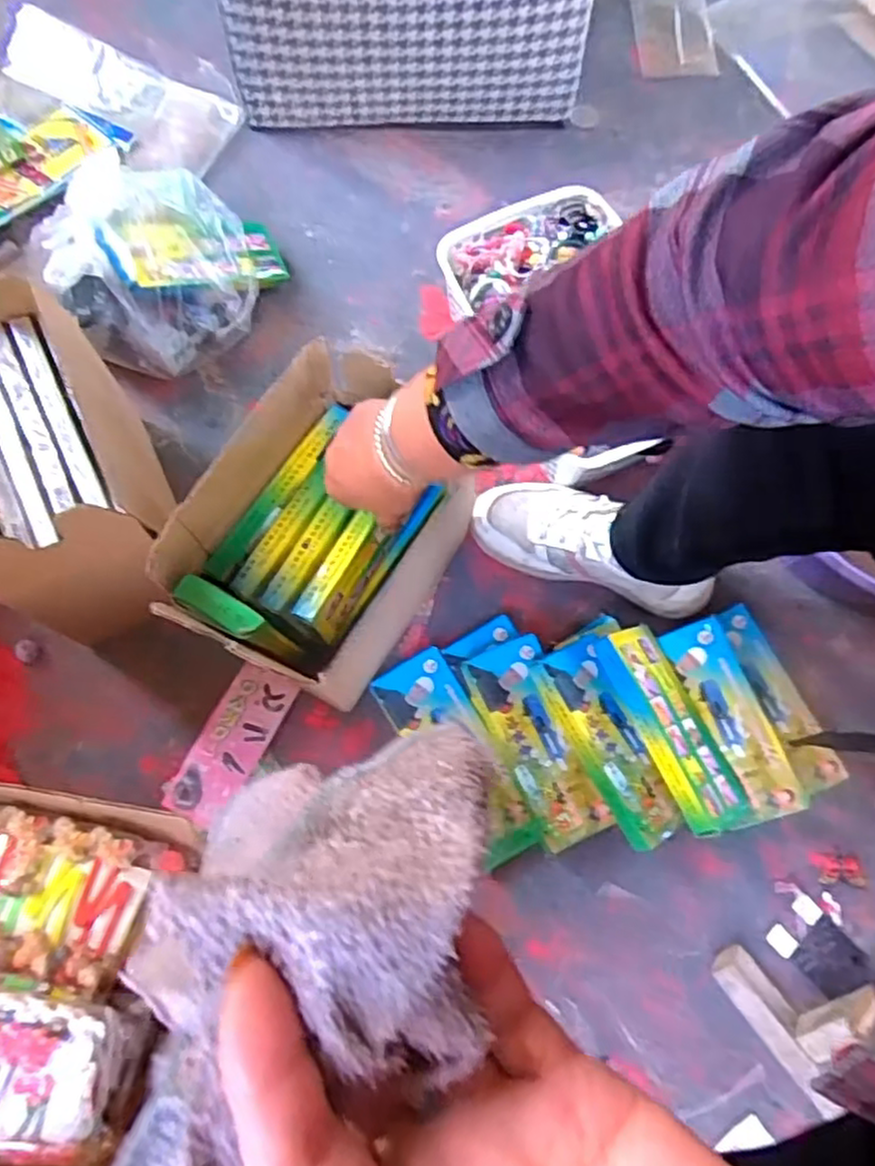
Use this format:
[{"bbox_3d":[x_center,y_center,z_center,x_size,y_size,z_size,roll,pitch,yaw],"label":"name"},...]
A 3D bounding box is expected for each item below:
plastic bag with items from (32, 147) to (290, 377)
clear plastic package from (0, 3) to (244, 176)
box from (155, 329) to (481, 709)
[{"bbox_3d":[-0.272,-0.328,0.738,0.219,0.150,0.140,-23,75,-8],"label":"plastic bag with items"},{"bbox_3d":[-0.427,-0.611,0.897,0.337,0.026,0.141,27,80,4],"label":"clear plastic package"},{"bbox_3d":[-0.088,-0.031,0.608,0.154,0.215,0.239,29,75,8],"label":"box"}]

